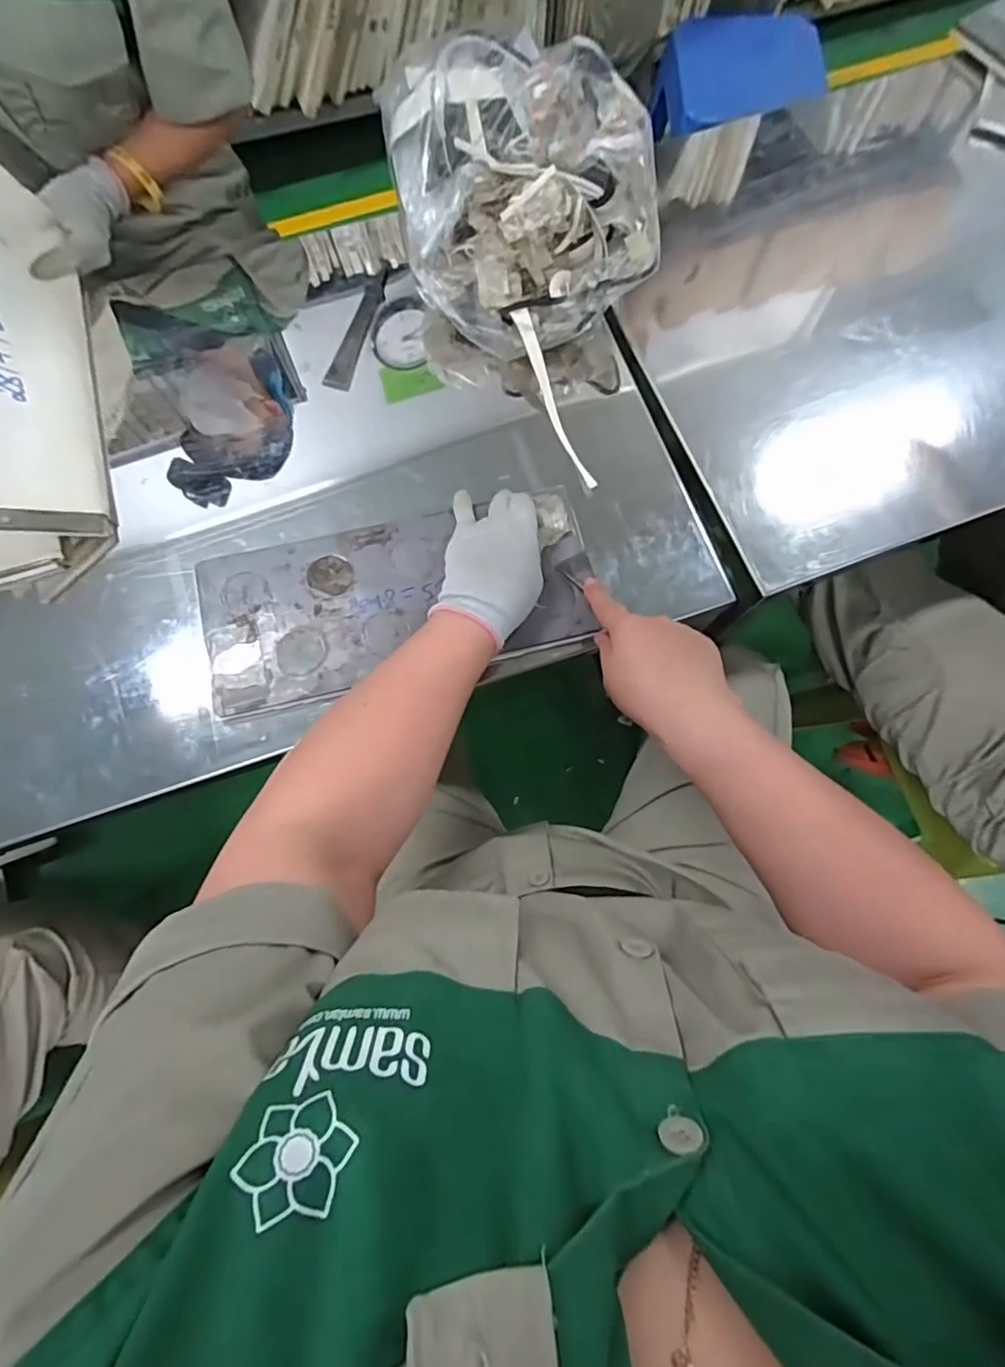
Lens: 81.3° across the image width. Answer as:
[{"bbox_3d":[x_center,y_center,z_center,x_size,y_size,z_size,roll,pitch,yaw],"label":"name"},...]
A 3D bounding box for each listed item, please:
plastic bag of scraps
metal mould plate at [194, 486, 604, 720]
[{"bbox_3d":[0.007,-0.486,0.559,0.215,0.123,0.287,-14,78,-4],"label":"plastic bag of scraps"},{"bbox_3d":[-0.092,-0.080,0.532,0.346,0.012,0.151,-13,78,-4],"label":"metal mould plate"}]

